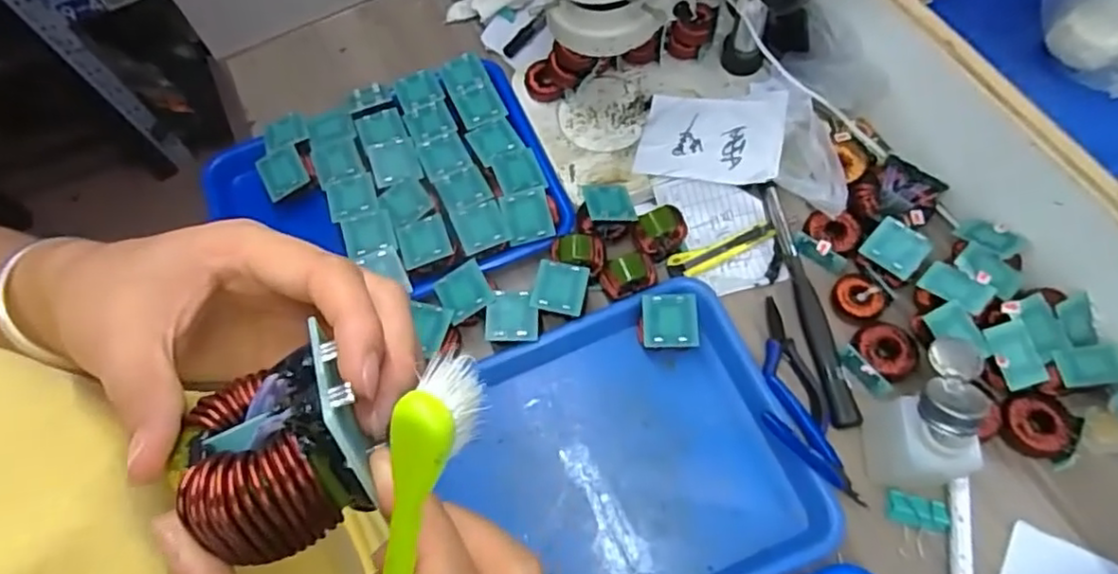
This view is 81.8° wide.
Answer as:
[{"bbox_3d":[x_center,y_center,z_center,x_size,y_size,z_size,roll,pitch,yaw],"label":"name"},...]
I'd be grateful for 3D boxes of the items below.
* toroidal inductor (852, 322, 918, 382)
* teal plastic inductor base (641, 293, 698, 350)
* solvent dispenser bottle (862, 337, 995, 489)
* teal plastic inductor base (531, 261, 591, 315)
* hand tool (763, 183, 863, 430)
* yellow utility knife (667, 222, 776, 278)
[{"bbox_3d":[0.275,0.054,0.541,0.047,0.015,0.047,-1,63,3],"label":"toroidal inductor"},{"bbox_3d":[0.093,0.028,0.538,0.045,0.008,0.048,-1,65,5],"label":"teal plastic inductor base"},{"bbox_3d":[0.270,0.096,0.474,0.058,0.098,0.087,-5,63,1],"label":"solvent dispenser bottle"},{"bbox_3d":[0.001,0.000,0.561,0.043,0.007,0.048,9,66,10],"label":"teal plastic inductor base"},{"bbox_3d":[0.221,0.007,0.572,0.025,0.014,0.232,-7,63,0],"label":"hand tool"},{"bbox_3d":[0.153,-0.034,0.602,0.110,0.015,0.026,-21,64,-7],"label":"yellow utility knife"}]

